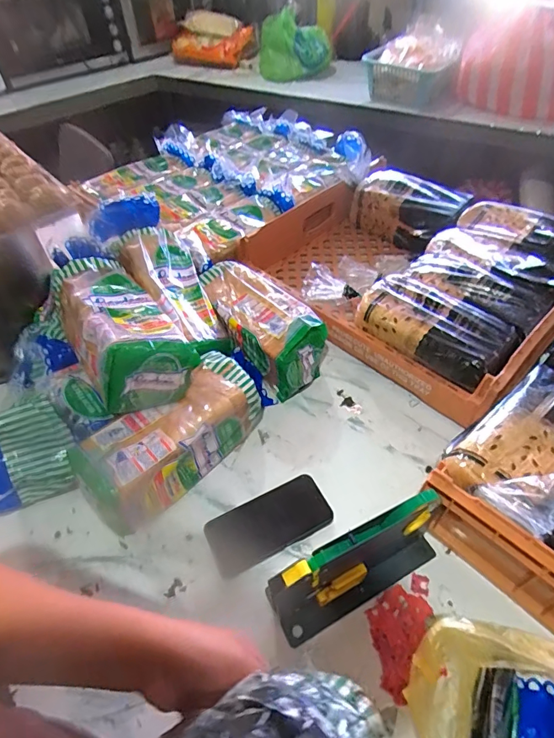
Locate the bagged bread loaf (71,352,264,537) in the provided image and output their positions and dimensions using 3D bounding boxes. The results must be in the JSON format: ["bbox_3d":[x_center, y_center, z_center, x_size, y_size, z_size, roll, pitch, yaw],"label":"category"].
[{"bbox_3d":[-0.151,0.100,0.616,0.112,0.111,0.272,37,61,28],"label":"bagged bread loaf"}]

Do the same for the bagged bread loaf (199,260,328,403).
[{"bbox_3d":[-0.028,-0.084,0.765,0.142,0.114,0.270,-25,54,-17],"label":"bagged bread loaf"}]

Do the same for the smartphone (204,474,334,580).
[{"bbox_3d":[-0.011,0.211,0.582,0.166,0.016,0.077,-22,53,-15],"label":"smartphone"}]

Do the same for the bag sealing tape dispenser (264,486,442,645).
[{"bbox_3d":[0.102,0.222,0.482,0.213,0.145,0.055,-24,54,-16],"label":"bag sealing tape dispenser"}]

